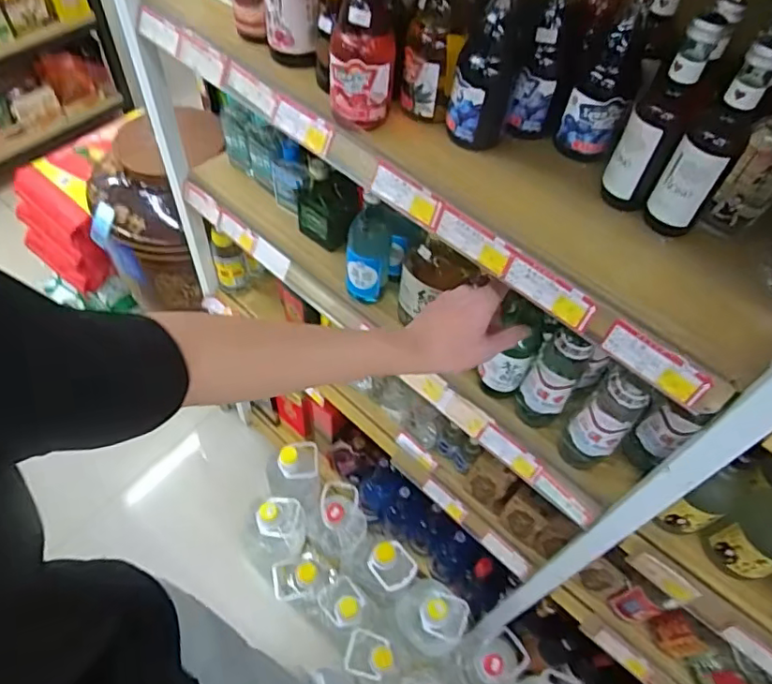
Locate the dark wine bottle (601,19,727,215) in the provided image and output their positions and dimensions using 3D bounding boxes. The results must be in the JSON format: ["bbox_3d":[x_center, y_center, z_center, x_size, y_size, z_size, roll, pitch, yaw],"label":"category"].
[{"bbox_3d":[0.257,-0.210,0.535,0.047,0.175,0.051,23,57,11],"label":"dark wine bottle"}]

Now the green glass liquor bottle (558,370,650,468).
[{"bbox_3d":[0.261,0.100,0.691,0.062,0.185,0.065,39,61,20],"label":"green glass liquor bottle"}]

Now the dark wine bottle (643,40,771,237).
[{"bbox_3d":[0.296,-0.178,0.519,0.052,0.170,0.047,36,61,19],"label":"dark wine bottle"}]

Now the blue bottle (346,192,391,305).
[{"bbox_3d":[-0.029,-0.126,0.829,0.067,0.170,0.060,7,55,1],"label":"blue bottle"}]

